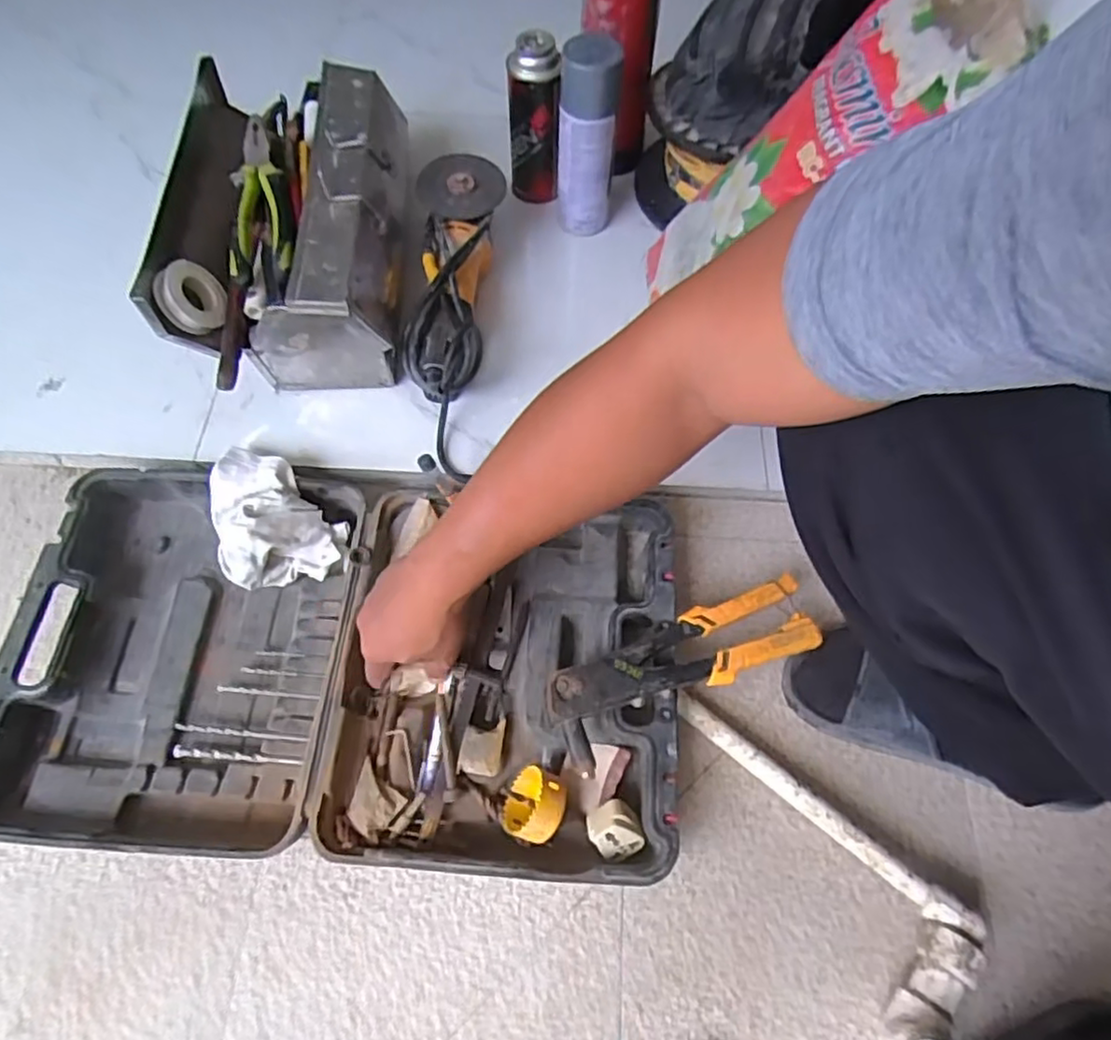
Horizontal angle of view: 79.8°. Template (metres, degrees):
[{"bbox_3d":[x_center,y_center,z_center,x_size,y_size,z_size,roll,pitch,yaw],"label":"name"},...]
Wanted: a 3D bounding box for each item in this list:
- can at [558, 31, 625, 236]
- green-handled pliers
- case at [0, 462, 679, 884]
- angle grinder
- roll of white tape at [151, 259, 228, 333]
[{"bbox_3d":[0.035,-0.438,0.769,0.062,0.197,0.070,-5,63,-3],"label":"can"},{"bbox_3d":[-0.310,-0.331,0.699,0.067,0.031,0.228,-17,71,6],"label":"green-handled pliers"},{"bbox_3d":[-0.194,0.109,0.602,0.585,0.058,0.350,3,65,1],"label":"case"},{"bbox_3d":[-0.112,-0.263,0.749,0.095,0.095,0.329,1,62,-1],"label":"angle grinder"},{"bbox_3d":[-0.367,-0.223,0.669,0.022,0.063,0.073,-24,54,39],"label":"roll of white tape"}]

